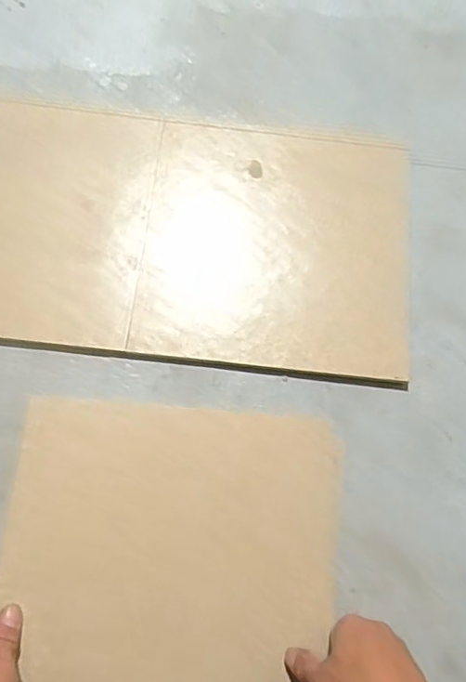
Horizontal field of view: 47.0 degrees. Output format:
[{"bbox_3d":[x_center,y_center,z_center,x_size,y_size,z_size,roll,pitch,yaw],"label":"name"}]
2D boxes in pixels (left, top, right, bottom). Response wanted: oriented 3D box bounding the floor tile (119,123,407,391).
[{"bbox_3d":[0.049,-0.109,0.601,0.291,0.014,0.289,6,74,0],"label":"floor tile"}]

